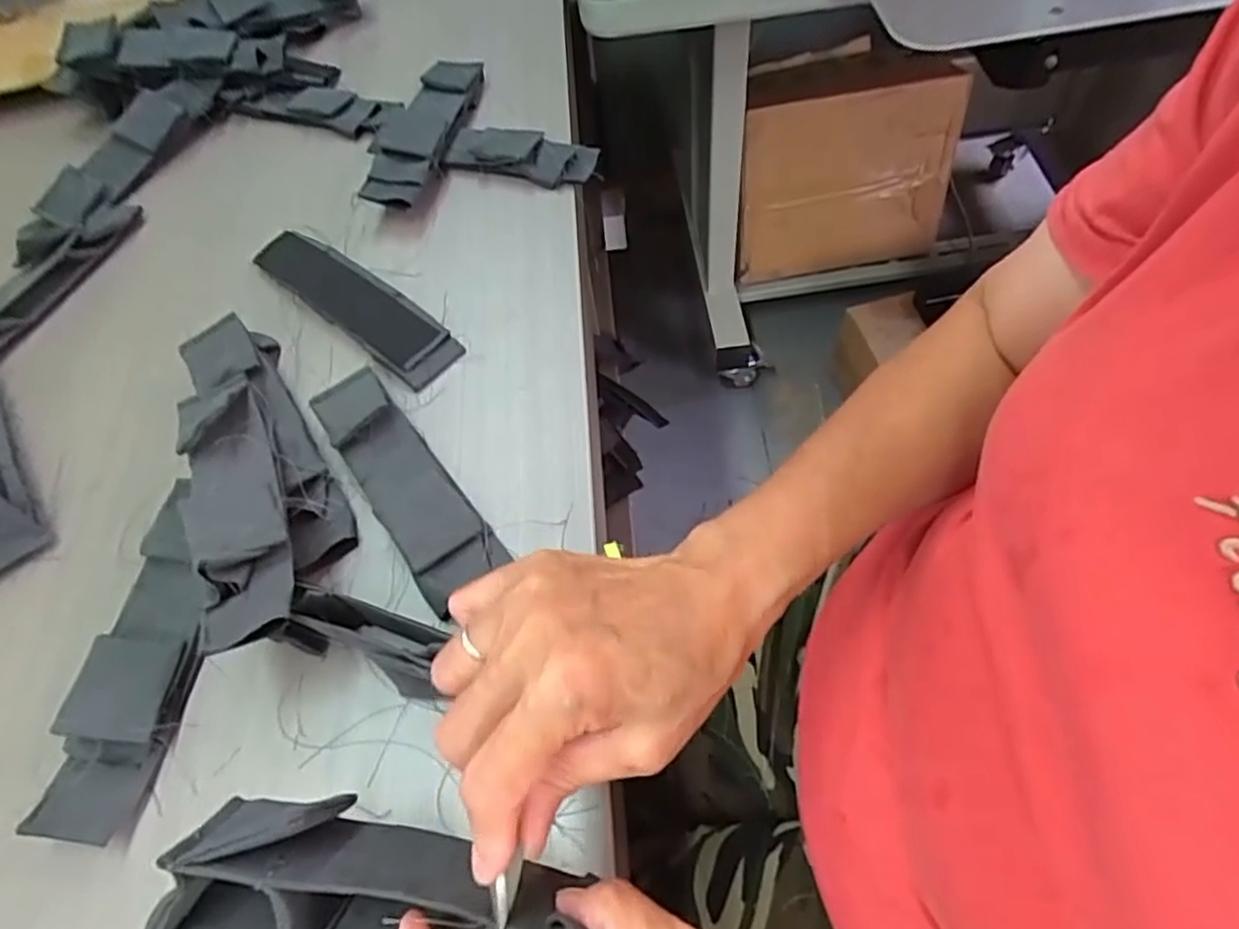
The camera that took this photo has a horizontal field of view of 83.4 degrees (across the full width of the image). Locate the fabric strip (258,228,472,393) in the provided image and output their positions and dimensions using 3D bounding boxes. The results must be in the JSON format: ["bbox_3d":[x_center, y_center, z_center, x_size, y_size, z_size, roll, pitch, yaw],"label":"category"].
[{"bbox_3d":[-0.197,-0.120,0.509,0.194,0.016,0.048,34,68,23],"label":"fabric strip"}]

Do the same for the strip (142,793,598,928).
[{"bbox_3d":[-0.083,0.156,0.249,0.156,0.052,0.053,4,60,7],"label":"strip"}]

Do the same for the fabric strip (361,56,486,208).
[{"bbox_3d":[-0.171,-0.283,0.587,0.064,0.018,0.179,9,60,8],"label":"fabric strip"}]

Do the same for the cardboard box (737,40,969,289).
[{"bbox_3d":[0.366,-0.513,1.170,0.363,0.317,0.177,-9,58,1],"label":"cardboard box"}]

